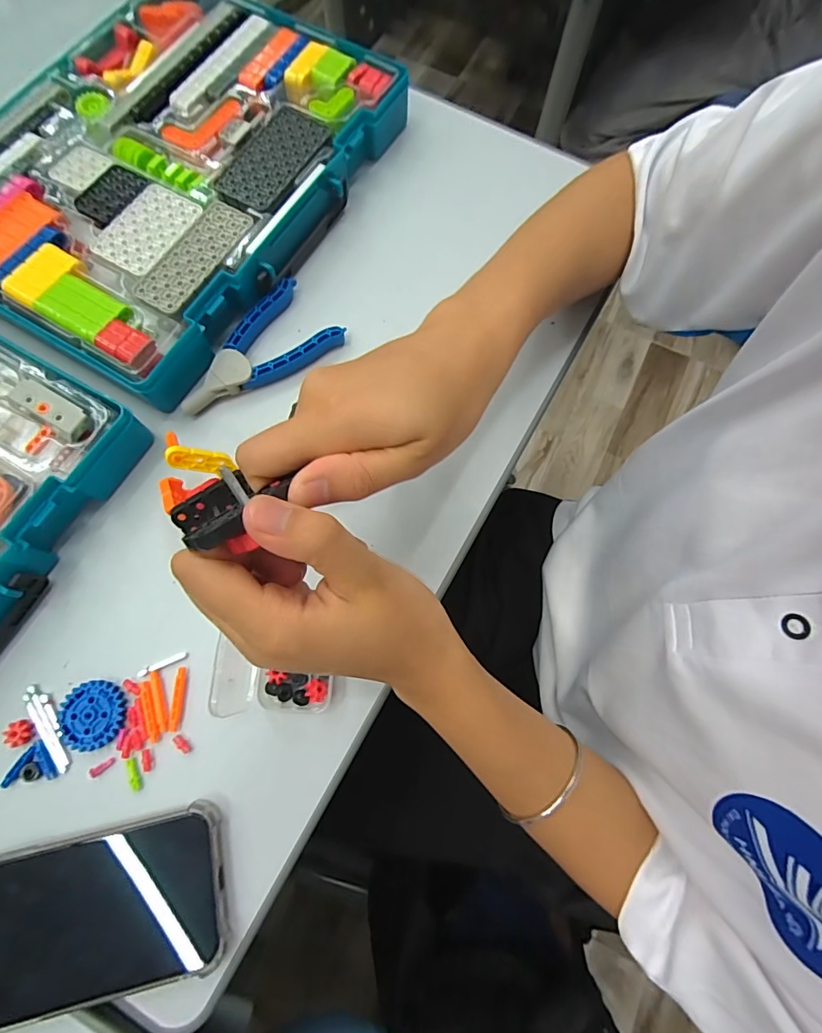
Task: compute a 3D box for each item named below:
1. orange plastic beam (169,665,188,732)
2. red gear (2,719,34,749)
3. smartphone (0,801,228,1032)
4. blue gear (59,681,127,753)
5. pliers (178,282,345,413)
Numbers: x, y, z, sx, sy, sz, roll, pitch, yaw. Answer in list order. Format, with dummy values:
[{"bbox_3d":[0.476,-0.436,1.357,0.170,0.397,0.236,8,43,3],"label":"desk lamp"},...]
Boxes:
[{"bbox_3d":[-0.147,0.115,0.283,0.006,0.004,0.038,2,74,-2],"label":"orange plastic beam"},{"bbox_3d":[-0.241,0.133,0.275,0.014,0.006,0.015,1,74,-2],"label":"red gear"},{"bbox_3d":[-0.189,0.223,0.248,0.164,0.015,0.079,-12,75,-5],"label":"smartphone"},{"bbox_3d":[-0.199,0.123,0.279,0.037,0.005,0.038,1,74,-2],"label":"blue gear"},{"bbox_3d":[-0.118,-0.121,0.343,0.067,0.017,0.126,43,77,10],"label":"pliers"}]

